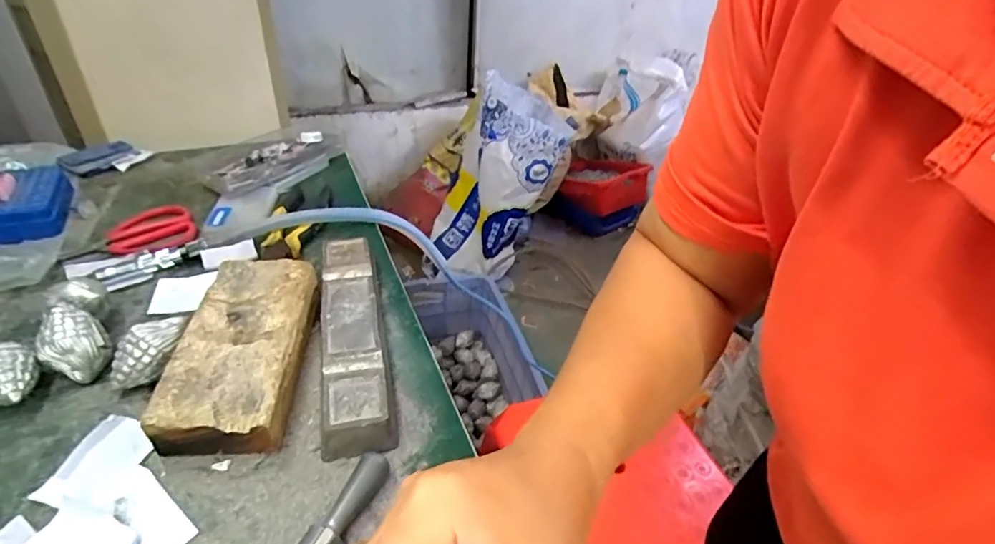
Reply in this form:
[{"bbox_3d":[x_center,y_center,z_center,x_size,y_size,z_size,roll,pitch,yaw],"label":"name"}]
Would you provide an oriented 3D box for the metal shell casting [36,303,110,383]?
[{"bbox_3d":[-0.366,0.061,0.446,0.059,0.048,0.047,30,44,33],"label":"metal shell casting"}]

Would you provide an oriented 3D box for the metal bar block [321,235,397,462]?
[{"bbox_3d":[-0.136,0.053,0.481,0.051,0.031,0.249,-6,38,-14],"label":"metal bar block"}]

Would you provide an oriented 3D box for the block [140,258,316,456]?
[{"bbox_3d":[-0.215,0.065,0.449,0.094,0.054,0.182,-1,36,-4],"label":"block"}]

